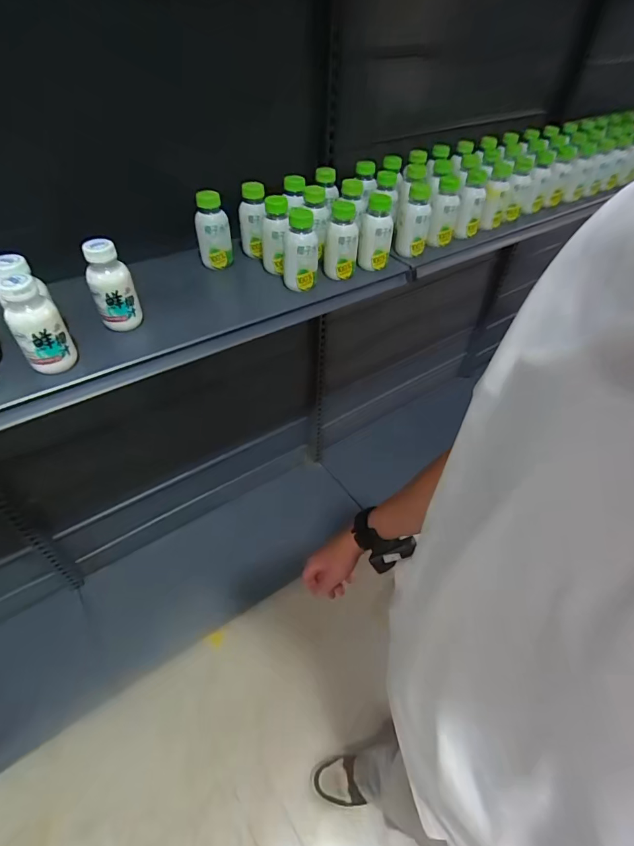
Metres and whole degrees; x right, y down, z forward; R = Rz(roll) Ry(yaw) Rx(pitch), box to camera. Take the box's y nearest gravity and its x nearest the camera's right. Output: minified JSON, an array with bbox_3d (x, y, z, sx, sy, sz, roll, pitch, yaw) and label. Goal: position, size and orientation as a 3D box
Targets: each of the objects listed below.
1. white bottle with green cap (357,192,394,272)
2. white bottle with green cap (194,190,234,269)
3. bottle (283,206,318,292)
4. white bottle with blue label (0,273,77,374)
[{"bbox_3d":[0.112,-0.361,0.794,0.061,0.128,0.073,8,47,5],"label":"white bottle with green cap"},{"bbox_3d":[-0.190,-0.349,0.770,0.060,0.122,0.050,-9,48,-11],"label":"white bottle with green cap"},{"bbox_3d":[-0.028,-0.294,0.722,0.058,0.126,0.049,-2,47,-5],"label":"bottle"},{"bbox_3d":[-0.367,-0.129,0.553,0.057,0.129,0.059,-25,52,-24],"label":"white bottle with blue label"}]

